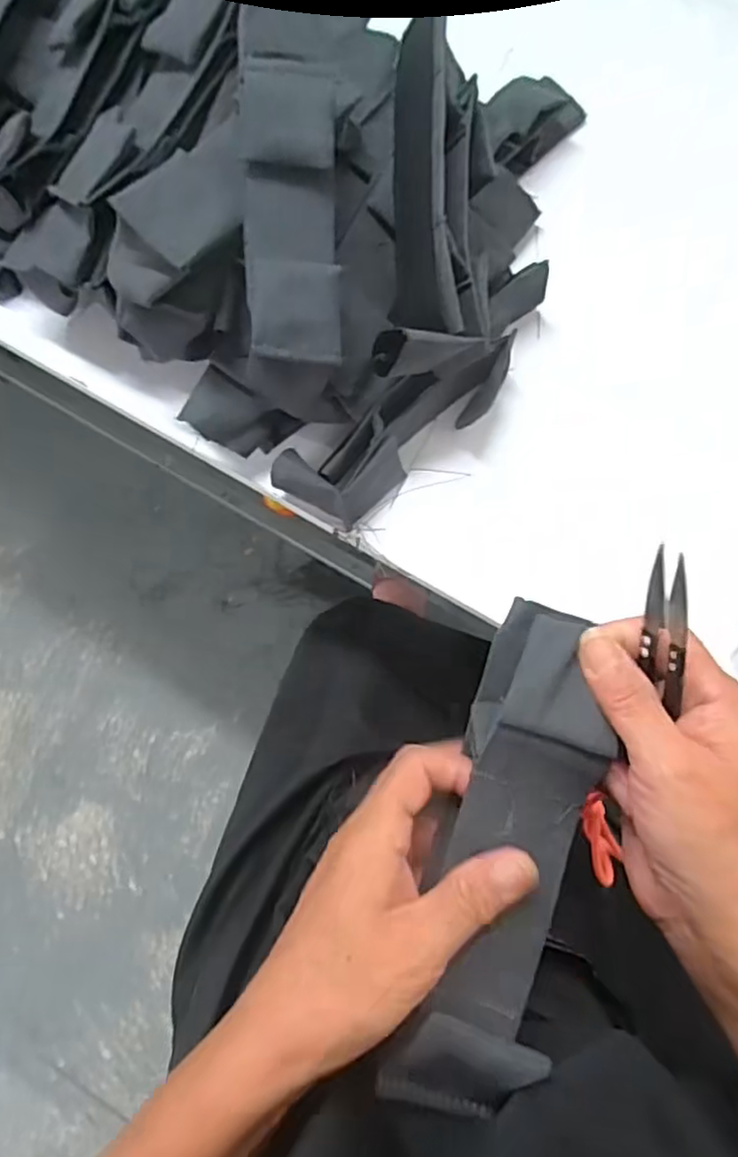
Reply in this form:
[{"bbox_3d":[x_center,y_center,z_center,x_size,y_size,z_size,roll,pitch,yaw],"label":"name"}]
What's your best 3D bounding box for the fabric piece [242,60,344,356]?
[{"bbox_3d":[-0.038,-0.189,0.343,0.051,0.042,0.152,-2,78,3],"label":"fabric piece"}]

